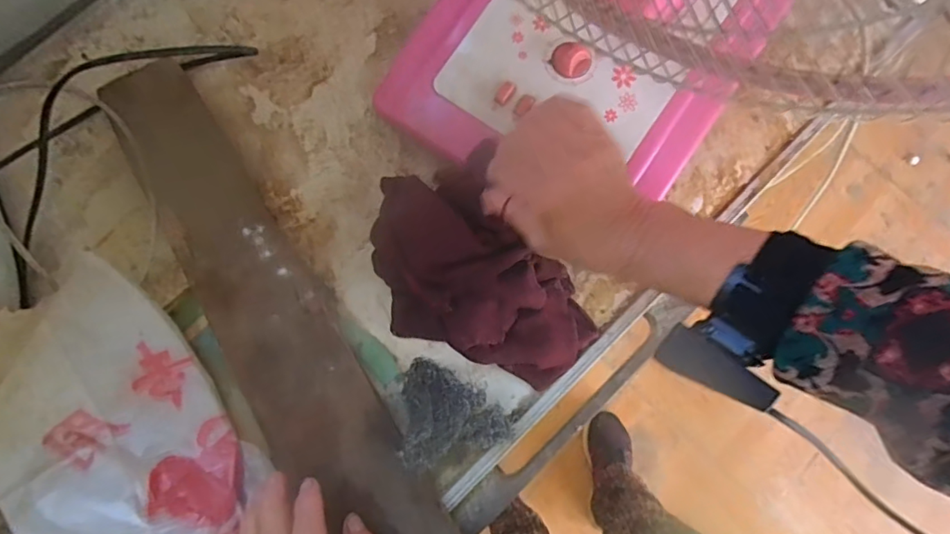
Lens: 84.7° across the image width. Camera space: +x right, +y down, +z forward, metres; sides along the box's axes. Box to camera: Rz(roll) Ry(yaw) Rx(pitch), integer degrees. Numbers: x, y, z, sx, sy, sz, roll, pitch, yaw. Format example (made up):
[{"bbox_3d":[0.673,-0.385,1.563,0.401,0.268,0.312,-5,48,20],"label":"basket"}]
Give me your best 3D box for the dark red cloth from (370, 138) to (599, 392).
[{"bbox_3d":[0.001,0.015,0.401,0.128,0.070,0.180,-34,81,-5],"label":"dark red cloth"}]

